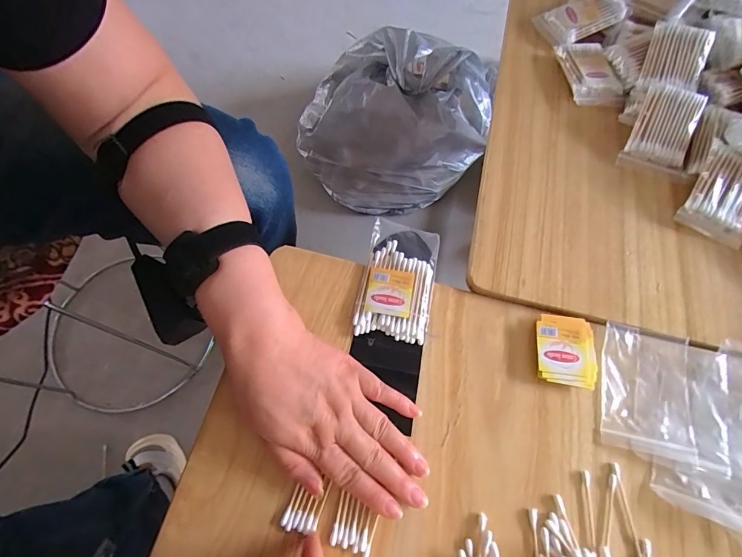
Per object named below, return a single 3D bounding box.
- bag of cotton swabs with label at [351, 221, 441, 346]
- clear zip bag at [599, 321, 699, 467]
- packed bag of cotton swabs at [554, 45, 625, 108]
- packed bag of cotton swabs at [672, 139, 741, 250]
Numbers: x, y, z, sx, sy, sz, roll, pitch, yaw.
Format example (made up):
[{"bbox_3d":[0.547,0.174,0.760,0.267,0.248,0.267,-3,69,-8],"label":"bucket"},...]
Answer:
[{"bbox_3d":[0.025,-0.001,0.343,0.063,0.008,0.113,11,68,3],"label":"bag of cotton swabs with label"},{"bbox_3d":[0.226,0.093,0.313,0.068,0.008,0.098,14,67,7],"label":"clear zip bag"},{"bbox_3d":[0.250,-0.237,0.436,0.054,0.017,0.095,-8,68,-5],"label":"packed bag of cotton swabs"},{"bbox_3d":[0.343,-0.079,0.367,0.062,0.011,0.082,30,88,2],"label":"packed bag of cotton swabs"}]

